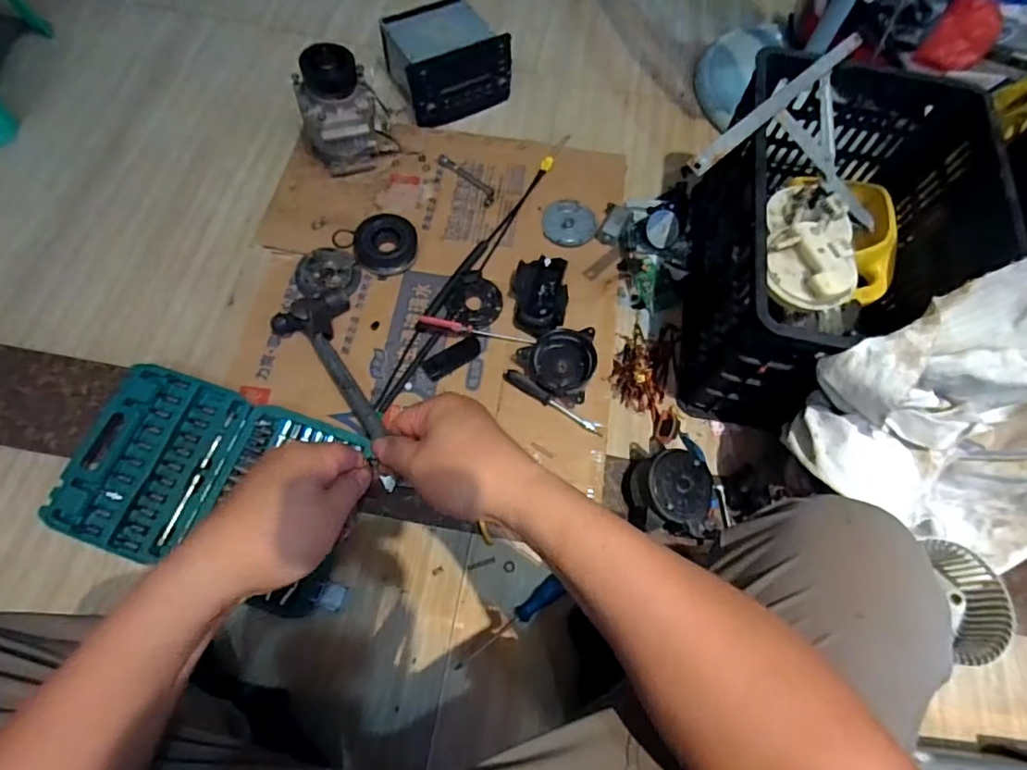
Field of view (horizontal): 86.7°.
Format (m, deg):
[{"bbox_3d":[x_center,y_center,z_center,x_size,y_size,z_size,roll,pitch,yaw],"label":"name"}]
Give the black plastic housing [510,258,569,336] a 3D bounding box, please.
[{"bbox_3d":[0.042,-0.140,0.879,0.084,0.061,0.129,1,67,-3],"label":"black plastic housing"}]

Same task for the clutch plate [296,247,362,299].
[{"bbox_3d":[-0.313,-0.190,0.919,0.100,0.011,0.104,0,64,0],"label":"clutch plate"}]

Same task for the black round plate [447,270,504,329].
[{"bbox_3d":[-0.061,-0.138,0.903,0.087,0.017,0.097,29,67,14],"label":"black round plate"}]

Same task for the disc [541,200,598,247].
[{"bbox_3d":[0.101,-0.296,0.990,0.094,0.006,0.103,0,64,0],"label":"disc"}]

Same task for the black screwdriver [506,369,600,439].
[{"bbox_3d":[0.058,0.027,0.826,0.169,0.021,0.020,32,68,15],"label":"black screwdriver"}]

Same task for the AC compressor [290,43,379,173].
[{"bbox_3d":[-0.308,-0.479,0.956,0.137,0.182,0.117,-14,69,-11],"label":"AC compressor"}]

